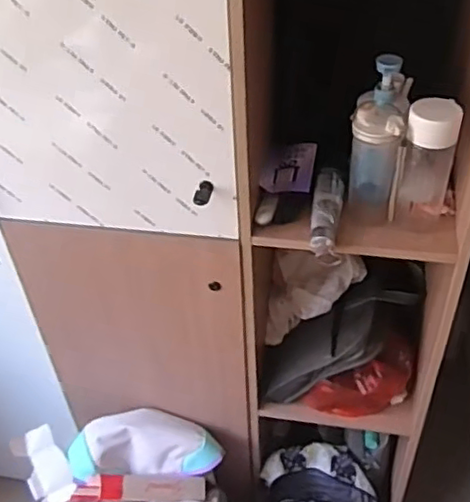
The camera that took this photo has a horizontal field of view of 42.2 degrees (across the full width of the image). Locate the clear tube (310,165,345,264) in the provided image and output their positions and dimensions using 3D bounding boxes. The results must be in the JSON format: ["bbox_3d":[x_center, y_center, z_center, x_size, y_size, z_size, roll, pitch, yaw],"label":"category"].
[{"bbox_3d":[0.149,-0.061,0.980,0.050,0.053,0.176,4,42,8],"label":"clear tube"}]

